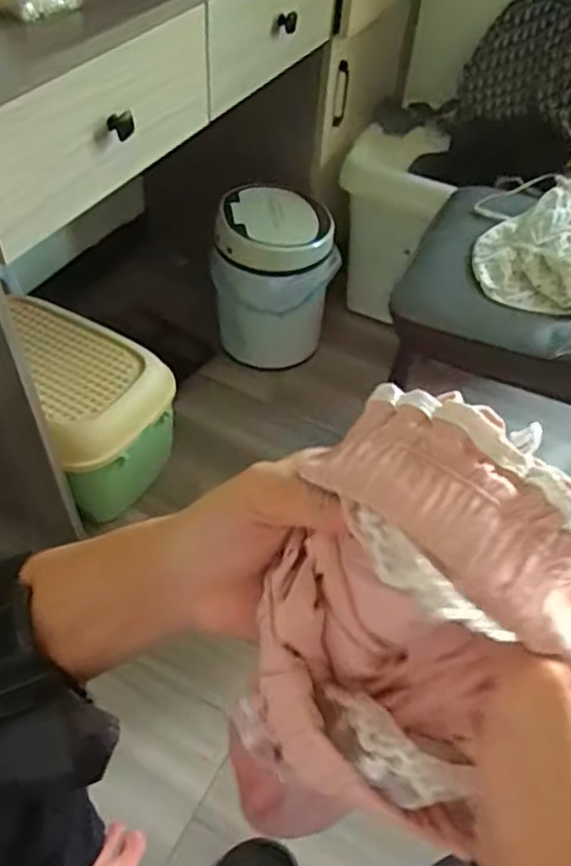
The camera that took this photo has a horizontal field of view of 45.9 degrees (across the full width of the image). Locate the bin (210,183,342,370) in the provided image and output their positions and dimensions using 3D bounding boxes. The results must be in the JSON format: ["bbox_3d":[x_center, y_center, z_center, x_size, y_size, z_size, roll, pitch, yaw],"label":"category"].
[{"bbox_3d":[-0.018,-0.341,1.460,0.234,0.357,0.232,2,50,-2],"label":"bin"}]

